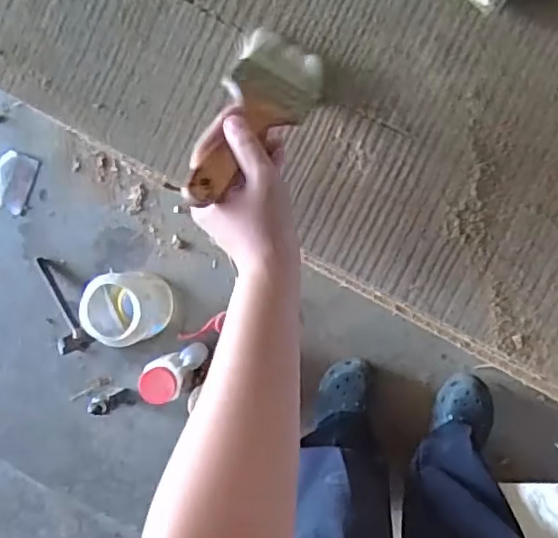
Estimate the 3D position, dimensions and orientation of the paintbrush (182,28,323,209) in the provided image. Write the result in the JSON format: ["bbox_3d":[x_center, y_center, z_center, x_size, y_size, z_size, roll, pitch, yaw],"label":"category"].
[{"bbox_3d":[-0.023,-0.114,0.480,0.070,0.032,0.181,23,56,5],"label":"paintbrush"}]

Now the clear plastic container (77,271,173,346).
[{"bbox_3d":[-0.268,0.069,1.100,0.142,0.143,0.126,9,93,6],"label":"clear plastic container"}]

